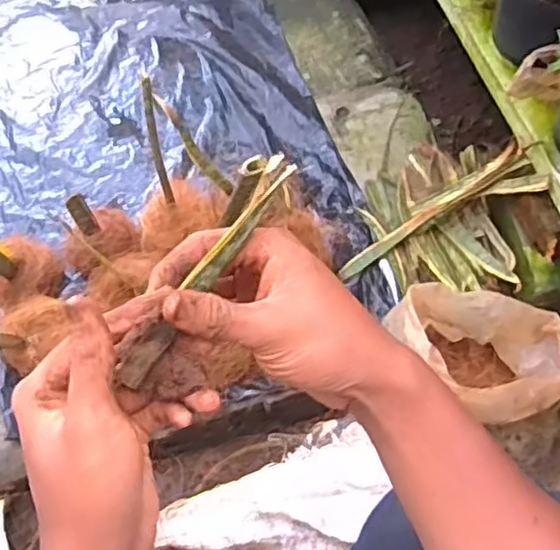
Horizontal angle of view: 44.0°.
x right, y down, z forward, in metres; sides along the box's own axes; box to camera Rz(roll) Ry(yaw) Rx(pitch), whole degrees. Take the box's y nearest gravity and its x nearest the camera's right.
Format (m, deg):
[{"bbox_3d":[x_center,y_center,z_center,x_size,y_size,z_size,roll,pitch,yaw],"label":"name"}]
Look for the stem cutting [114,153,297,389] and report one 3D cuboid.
[{"bbox_3d":[-0.039,-0.004,0.361,0.013,0.022,0.144,34,80,17],"label":"stem cutting"}]

